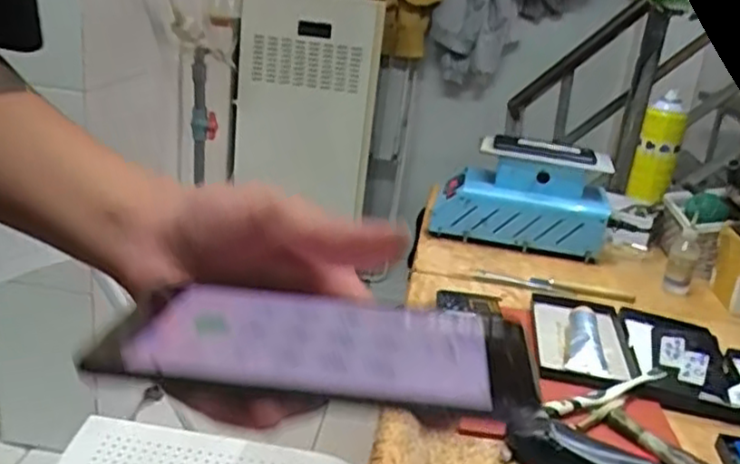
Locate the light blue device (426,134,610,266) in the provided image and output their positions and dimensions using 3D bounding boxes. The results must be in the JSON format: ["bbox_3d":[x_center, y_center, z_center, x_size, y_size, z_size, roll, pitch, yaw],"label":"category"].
[{"bbox_3d":[0.216,-0.055,1.021,0.242,0.138,0.087,8,21,5],"label":"light blue device"}]

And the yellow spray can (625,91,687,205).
[{"bbox_3d":[0.440,-0.124,1.094,0.062,0.159,0.062,13,22,19],"label":"yellow spray can"}]

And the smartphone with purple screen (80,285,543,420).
[{"bbox_3d":[-0.017,0.041,0.257,0.147,0.012,0.061,7,21,2],"label":"smartphone with purple screen"}]

